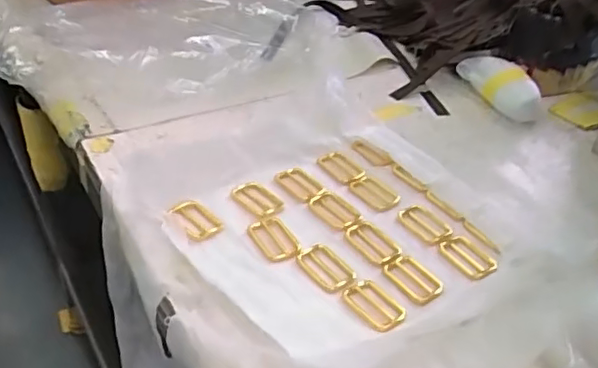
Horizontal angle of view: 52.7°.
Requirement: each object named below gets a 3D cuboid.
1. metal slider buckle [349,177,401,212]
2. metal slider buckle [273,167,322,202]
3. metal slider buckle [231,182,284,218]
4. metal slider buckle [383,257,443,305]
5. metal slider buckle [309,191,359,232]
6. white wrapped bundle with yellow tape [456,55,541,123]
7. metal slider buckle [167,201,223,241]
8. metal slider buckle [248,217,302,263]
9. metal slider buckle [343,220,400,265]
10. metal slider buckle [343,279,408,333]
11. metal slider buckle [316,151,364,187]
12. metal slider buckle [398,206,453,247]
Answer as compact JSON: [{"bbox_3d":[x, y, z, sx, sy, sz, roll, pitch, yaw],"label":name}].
[{"bbox_3d":[0.068,0.009,0.546,0.027,0.006,0.046,-24,47,-34],"label":"metal slider buckle"},{"bbox_3d":[0.000,-0.001,0.544,0.024,0.006,0.048,-21,46,-32],"label":"metal slider buckle"},{"bbox_3d":[-0.036,0.012,0.520,0.048,0.007,0.028,33,44,30],"label":"metal slider buckle"},{"bbox_3d":[0.087,0.073,0.461,0.033,0.004,0.046,-27,49,-37],"label":"metal slider buckle"},{"bbox_3d":[0.031,0.023,0.520,0.028,0.007,0.047,-24,48,-35],"label":"metal slider buckle"},{"bbox_3d":[0.234,-0.118,0.705,0.056,0.036,0.111,-5,39,-16],"label":"white wrapped bundle with yellow tape"},{"bbox_3d":[-0.084,0.029,0.487,0.045,0.008,0.033,32,44,28],"label":"metal slider buckle"},{"bbox_3d":[-0.019,0.045,0.481,0.033,0.004,0.051,-15,43,-26],"label":"metal slider buckle"},{"bbox_3d":[0.060,0.047,0.490,0.029,0.004,0.049,-21,46,-33],"label":"metal slider buckle"},{"bbox_3d":[0.055,0.087,0.435,0.032,0.005,0.045,-22,46,-33],"label":"metal slider buckle"},{"bbox_3d":[0.041,-0.015,0.573,0.024,0.007,0.048,-23,47,-34],"label":"metal slider buckle"},{"bbox_3d":[0.108,0.035,0.515,0.030,0.004,0.049,-17,44,-29],"label":"metal slider buckle"}]

